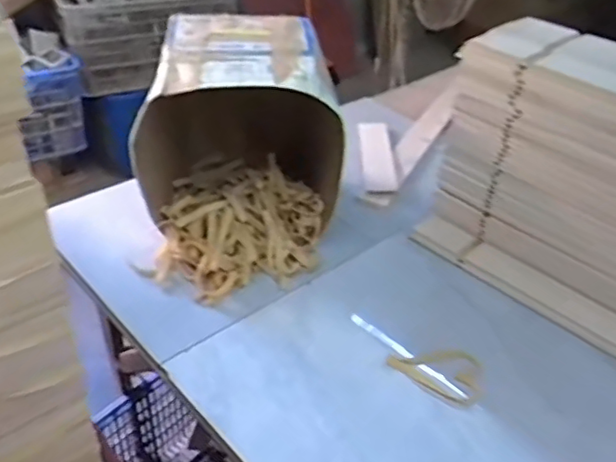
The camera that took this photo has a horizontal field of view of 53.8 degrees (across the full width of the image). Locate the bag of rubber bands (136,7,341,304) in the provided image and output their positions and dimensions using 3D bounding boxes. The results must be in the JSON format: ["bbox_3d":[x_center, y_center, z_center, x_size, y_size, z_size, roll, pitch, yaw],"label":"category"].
[{"bbox_3d":[-0.095,-0.127,0.910,0.284,0.281,0.366,4,37,1],"label":"bag of rubber bands"}]

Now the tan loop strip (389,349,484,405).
[{"bbox_3d":[0.168,0.183,0.758,0.116,0.016,0.081,-8,38,-15],"label":"tan loop strip"}]

